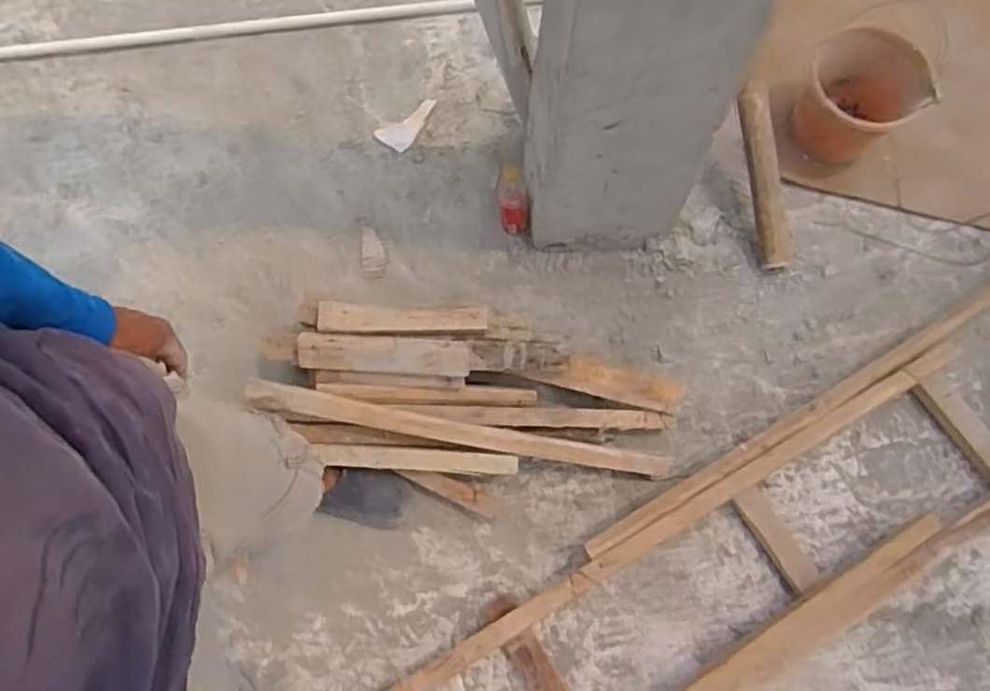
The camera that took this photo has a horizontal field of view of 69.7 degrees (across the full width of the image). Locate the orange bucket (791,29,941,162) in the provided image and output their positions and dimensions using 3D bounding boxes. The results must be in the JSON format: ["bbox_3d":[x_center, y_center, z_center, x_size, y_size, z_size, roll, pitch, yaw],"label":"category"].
[{"bbox_3d":[0.788,-0.524,1.548,0.244,0.168,0.238,1,68,-2],"label":"orange bucket"}]

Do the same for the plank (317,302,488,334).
[{"bbox_3d":[-0.166,-0.047,1.276,0.298,0.020,0.055,1,68,-2],"label":"plank"}]

